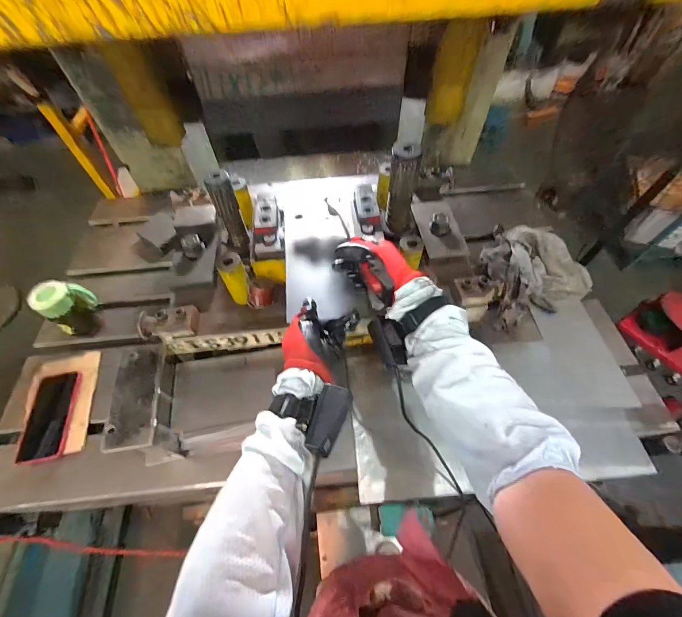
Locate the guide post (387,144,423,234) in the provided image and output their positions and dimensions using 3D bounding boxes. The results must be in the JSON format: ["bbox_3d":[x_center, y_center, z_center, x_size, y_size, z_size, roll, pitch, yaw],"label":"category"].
[{"bbox_3d":[0.103,-0.196,0.551,0.048,0.150,0.040,10,58,8],"label":"guide post"}]

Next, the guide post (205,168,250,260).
[{"bbox_3d":[-0.190,-0.158,0.558,0.040,0.171,0.032,-20,59,-11],"label":"guide post"}]

